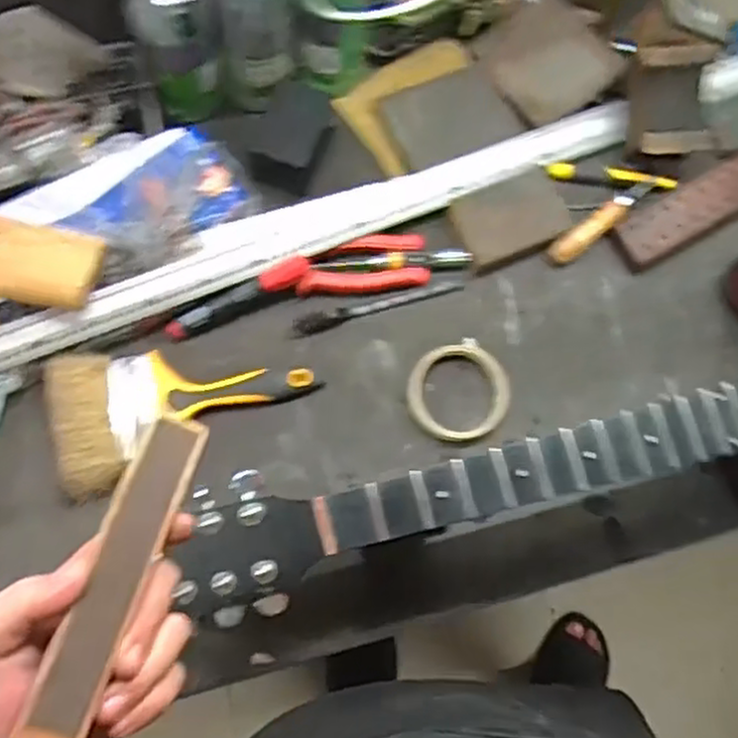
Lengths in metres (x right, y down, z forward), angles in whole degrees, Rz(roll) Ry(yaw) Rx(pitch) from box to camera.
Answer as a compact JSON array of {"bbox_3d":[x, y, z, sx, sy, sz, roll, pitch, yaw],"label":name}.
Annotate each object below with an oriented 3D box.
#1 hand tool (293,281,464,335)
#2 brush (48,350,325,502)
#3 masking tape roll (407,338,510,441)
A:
[{"bbox_3d":[0.009,-0.059,0.687,0.161,0.007,0.016,-16,83,-6],"label":"hand tool"},{"bbox_3d":[-0.160,0.039,0.644,0.223,0.021,0.116,-7,77,-6],"label":"brush"},{"bbox_3d":[0.081,0.021,0.678,0.090,0.023,0.089,1,77,-4],"label":"masking tape roll"}]

